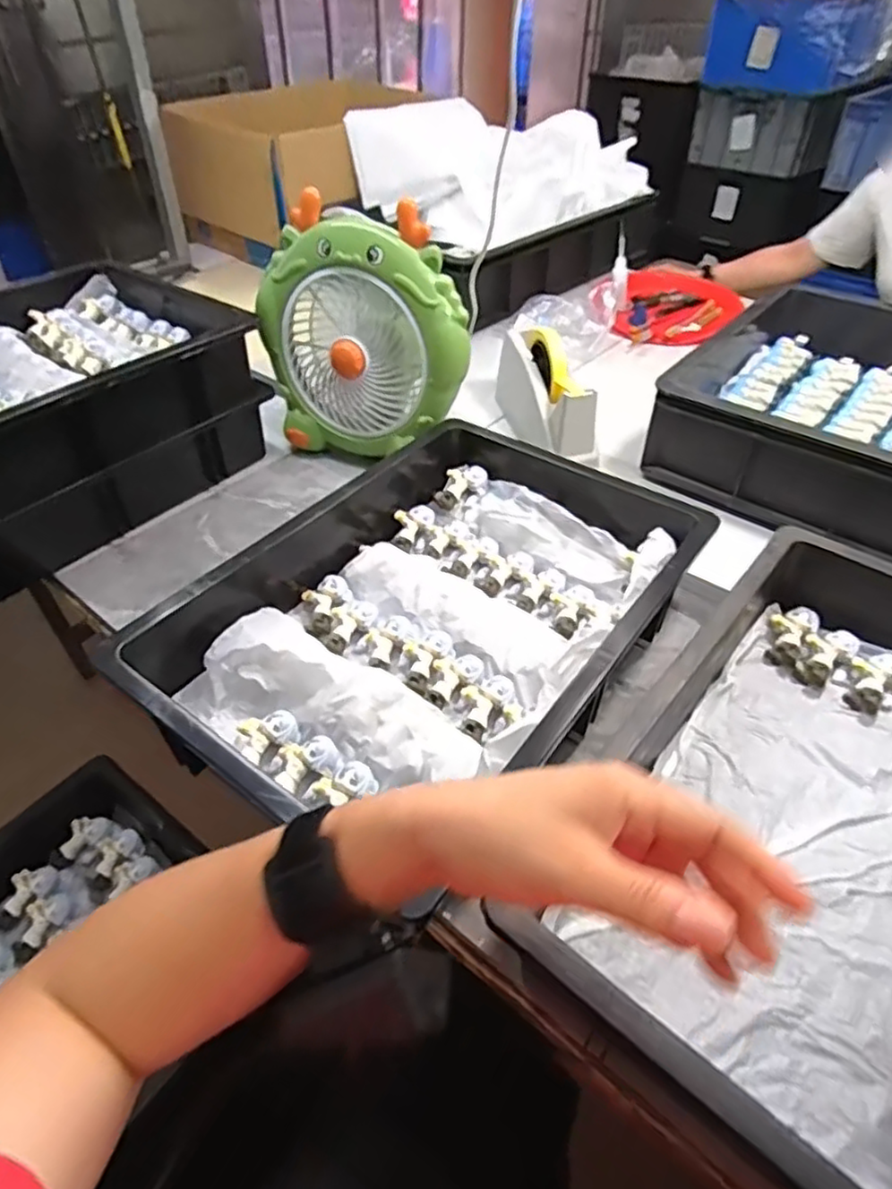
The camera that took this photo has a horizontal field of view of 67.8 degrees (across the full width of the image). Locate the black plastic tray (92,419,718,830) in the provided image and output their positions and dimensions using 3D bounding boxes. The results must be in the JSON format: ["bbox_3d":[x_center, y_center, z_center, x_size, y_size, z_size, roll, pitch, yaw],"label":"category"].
[{"bbox_3d":[-0.013,0.000,0.588,0.347,0.085,0.472,27,50,26],"label":"black plastic tray"}]

